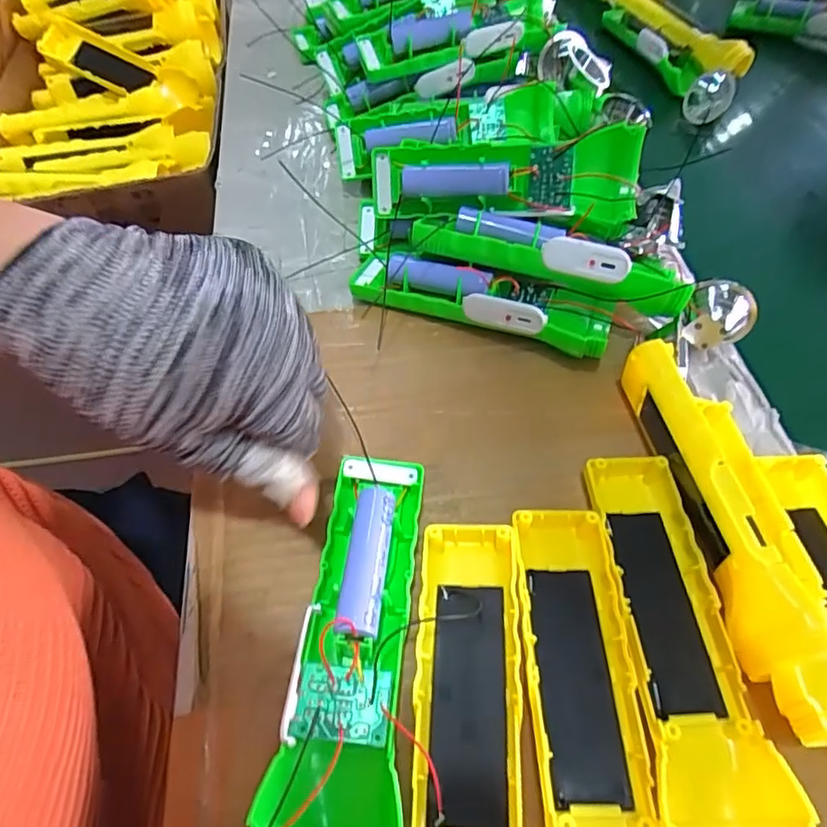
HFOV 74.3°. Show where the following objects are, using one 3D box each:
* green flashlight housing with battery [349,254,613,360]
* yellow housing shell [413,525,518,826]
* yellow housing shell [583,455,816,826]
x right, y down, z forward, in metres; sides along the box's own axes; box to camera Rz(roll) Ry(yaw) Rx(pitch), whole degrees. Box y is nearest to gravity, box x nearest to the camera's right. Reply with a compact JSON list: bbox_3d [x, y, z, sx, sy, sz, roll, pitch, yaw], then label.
[{"bbox_3d":[0.039,-0.071,0.337,0.157,0.034,0.033,21,58,11],"label":"green flashlight housing with battery"},{"bbox_3d":[0.021,0.121,0.217,0.047,0.030,0.157,5,56,1],"label":"yellow housing shell"},{"bbox_3d":[0.113,0.094,0.240,0.048,0.027,0.161,-1,58,-1],"label":"yellow housing shell"}]

